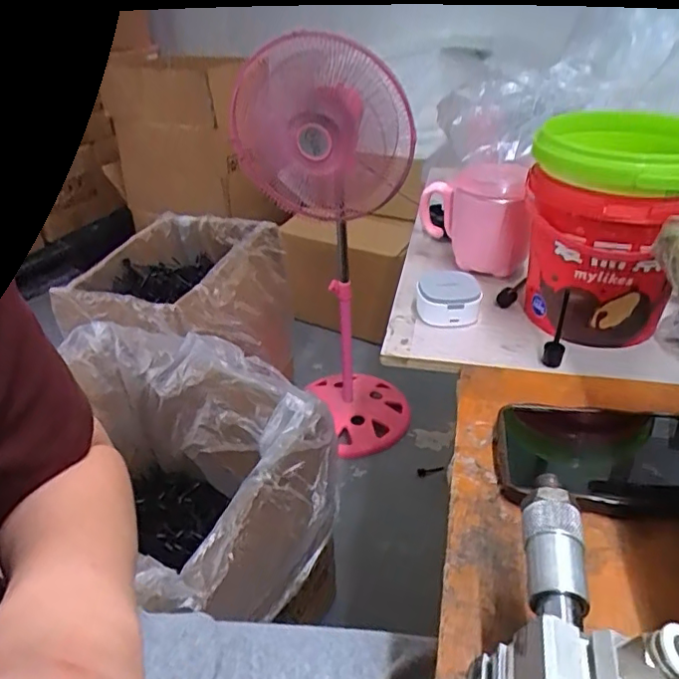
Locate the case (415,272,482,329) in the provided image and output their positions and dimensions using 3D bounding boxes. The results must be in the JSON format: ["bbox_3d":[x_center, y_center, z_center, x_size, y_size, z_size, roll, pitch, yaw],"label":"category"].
[{"bbox_3d":[0.095,-0.038,0.510,0.053,0.031,0.058,-2,34,1],"label":"case"}]

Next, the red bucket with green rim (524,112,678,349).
[{"bbox_3d":[0.211,-0.088,0.459,0.122,0.151,0.128,8,35,15],"label":"red bucket with green rim"}]

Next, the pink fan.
[{"bbox_3d":[-0.022,-0.172,1.250,0.318,0.853,0.283,-6,34,-6],"label":"pink fan"}]

